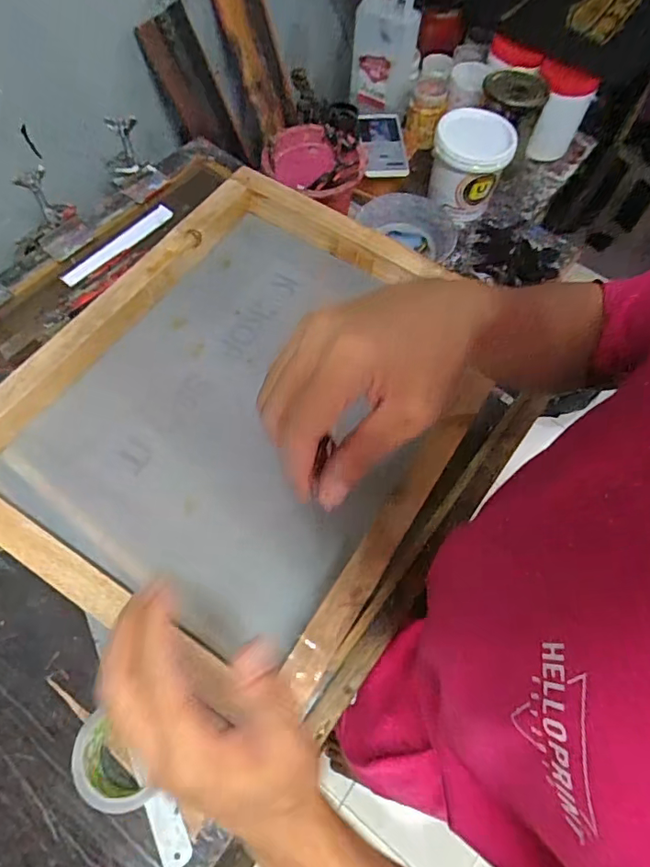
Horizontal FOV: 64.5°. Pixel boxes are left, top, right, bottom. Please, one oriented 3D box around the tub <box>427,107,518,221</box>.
[{"bbox_3d":[0.228,-0.423,0.832,0.122,0.124,0.102,14,65,4],"label":"tub"}]

